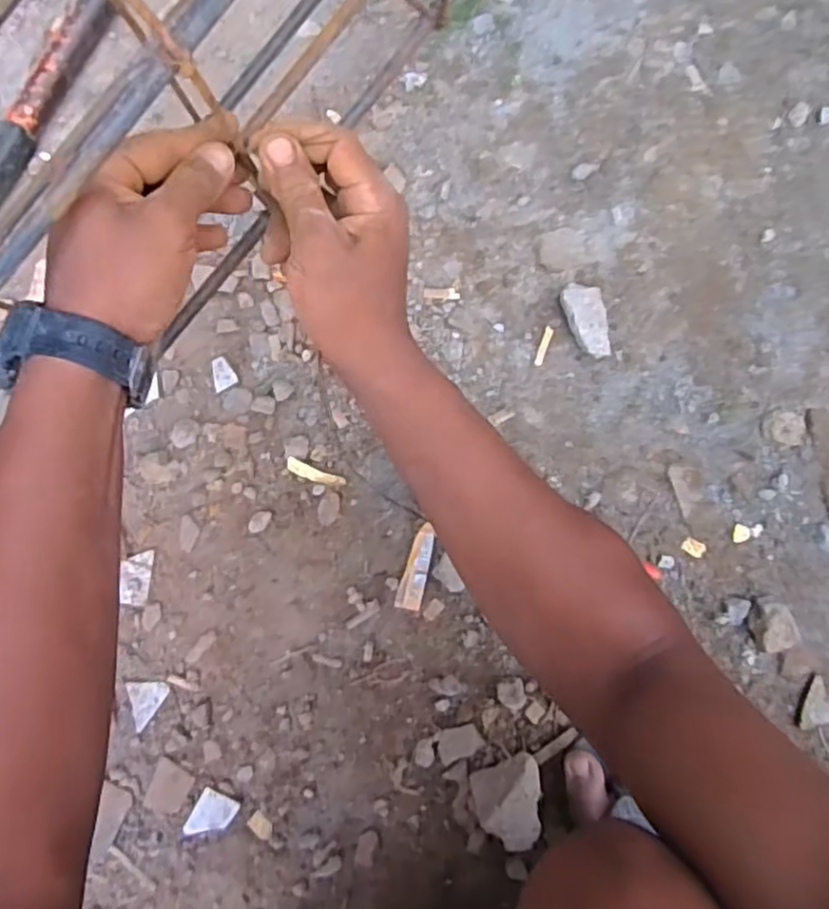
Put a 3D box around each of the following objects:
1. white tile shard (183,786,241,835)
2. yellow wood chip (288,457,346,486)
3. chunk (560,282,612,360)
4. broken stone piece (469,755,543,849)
[{"bbox_3d":[-0.191,0.341,0.647,0.036,0.004,0.048,29,88,9],"label":"white tile shard"},{"bbox_3d":[-0.097,0.020,0.673,0.061,0.004,0.014,22,89,8],"label":"yellow wood chip"},{"bbox_3d":[0.165,-0.127,0.655,0.035,0.022,0.073,-18,82,4],"label":"chunk"},{"bbox_3d":[0.088,0.303,0.605,0.062,0.044,0.067,-1,84,6],"label":"broken stone piece"}]

